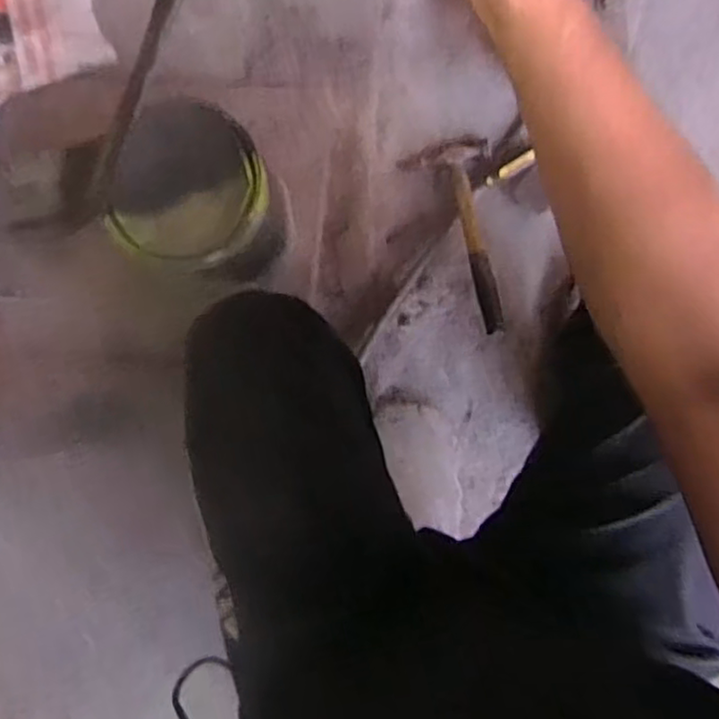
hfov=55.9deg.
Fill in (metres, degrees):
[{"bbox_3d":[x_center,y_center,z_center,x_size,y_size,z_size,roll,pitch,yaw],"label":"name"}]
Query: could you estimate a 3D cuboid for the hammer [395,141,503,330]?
[{"bbox_3d":[0.148,-0.163,0.836,0.098,0.030,0.253,-25,76,14],"label":"hammer"}]

